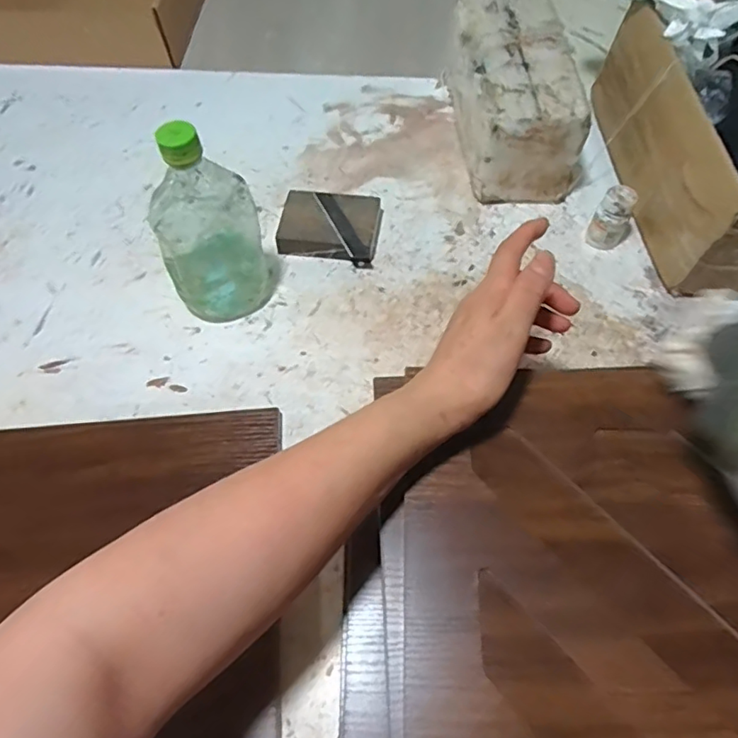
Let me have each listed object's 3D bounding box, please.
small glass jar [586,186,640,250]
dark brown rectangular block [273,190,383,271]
[{"bbox_3d":[0.240,-0.148,0.561,0.033,0.062,0.034,-1,61,2],"label":"small glass jar"},{"bbox_3d":[-0.040,-0.147,0.588,0.099,0.029,0.075,8,62,7],"label":"dark brown rectangular block"}]

